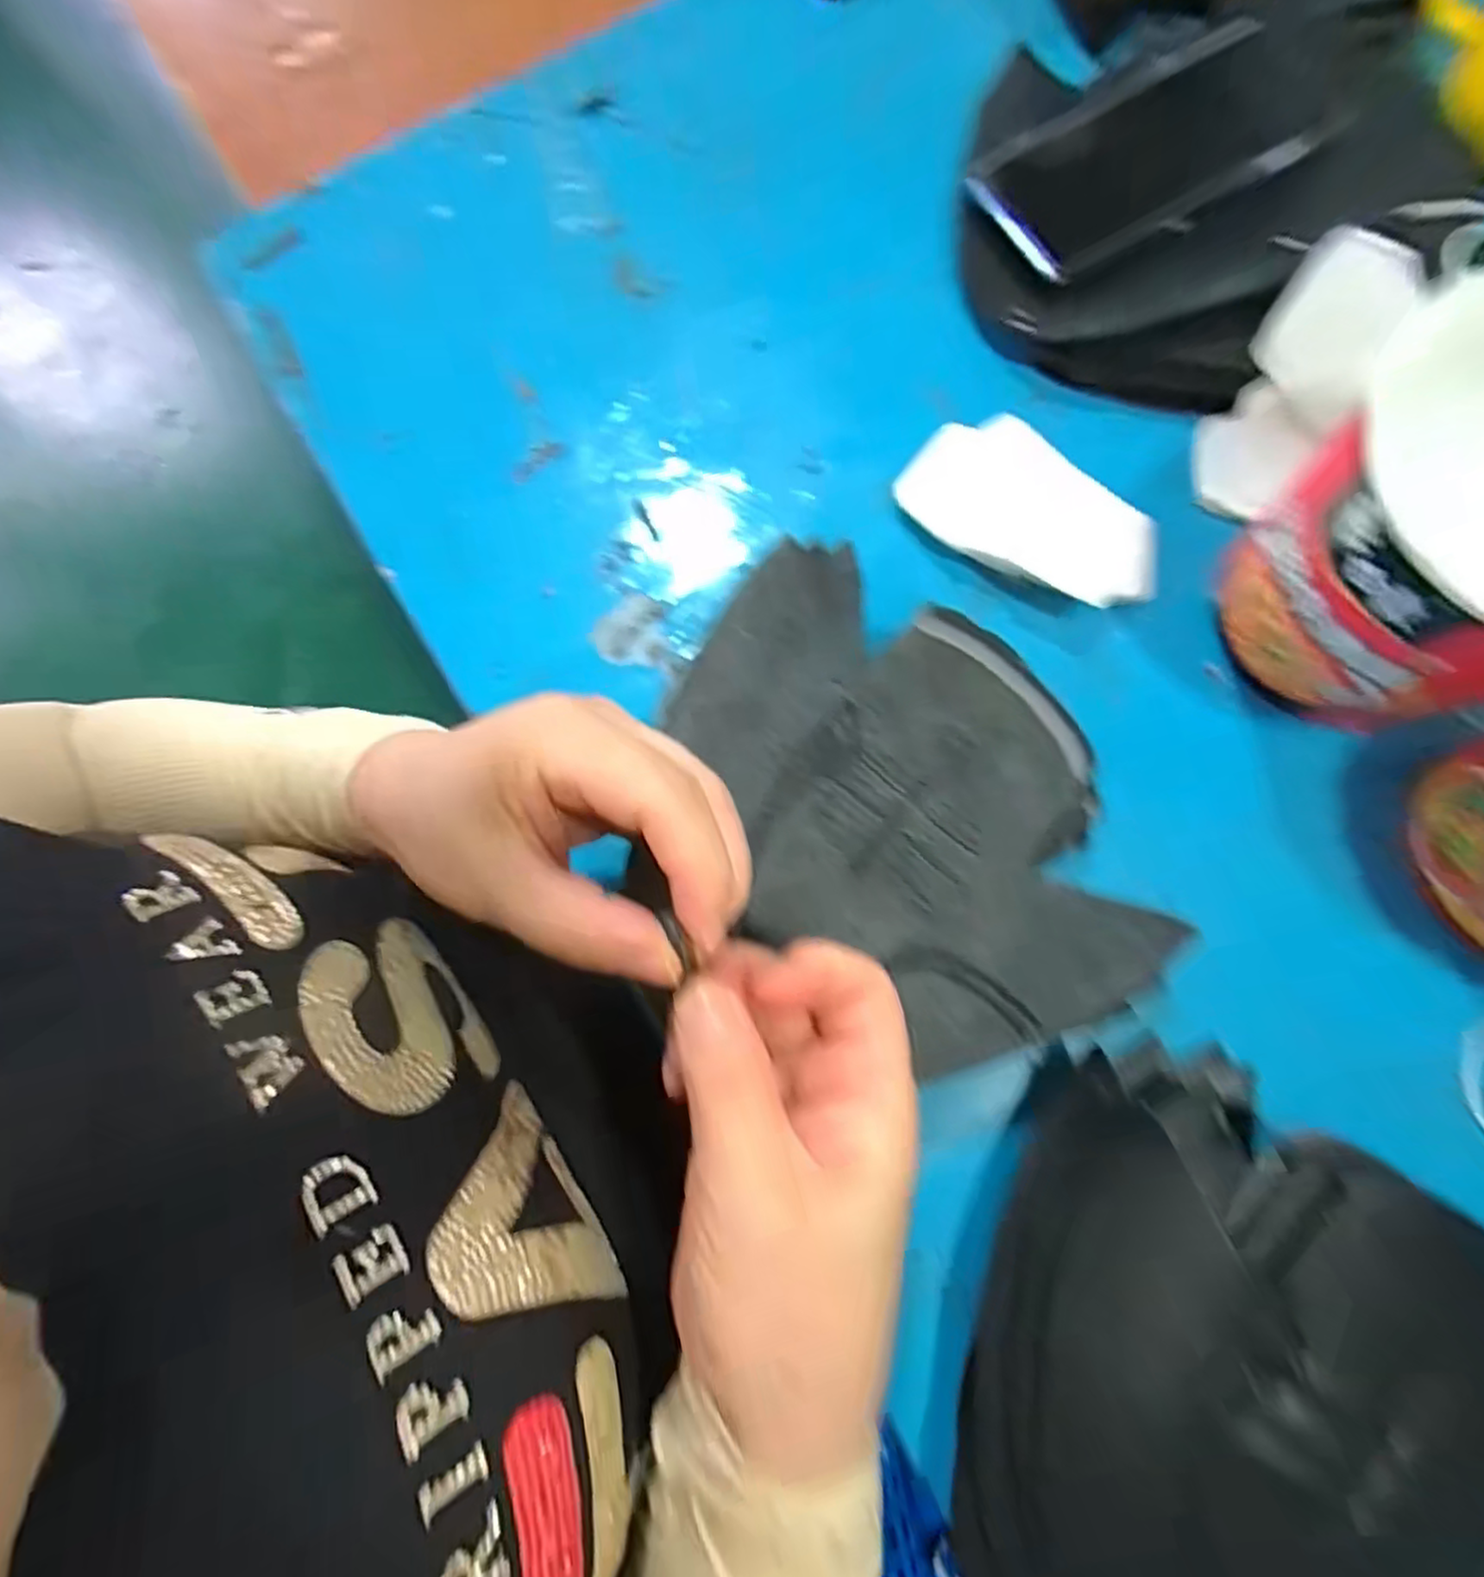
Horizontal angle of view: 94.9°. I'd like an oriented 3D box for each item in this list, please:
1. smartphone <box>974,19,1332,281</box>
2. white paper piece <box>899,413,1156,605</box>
[{"bbox_3d":[0.187,-0.294,0.310,0.162,0.008,0.074,-31,81,-4],"label":"smartphone"},{"bbox_3d":[0.128,-0.120,0.301,0.114,0.017,0.058,30,82,6],"label":"white paper piece"}]

